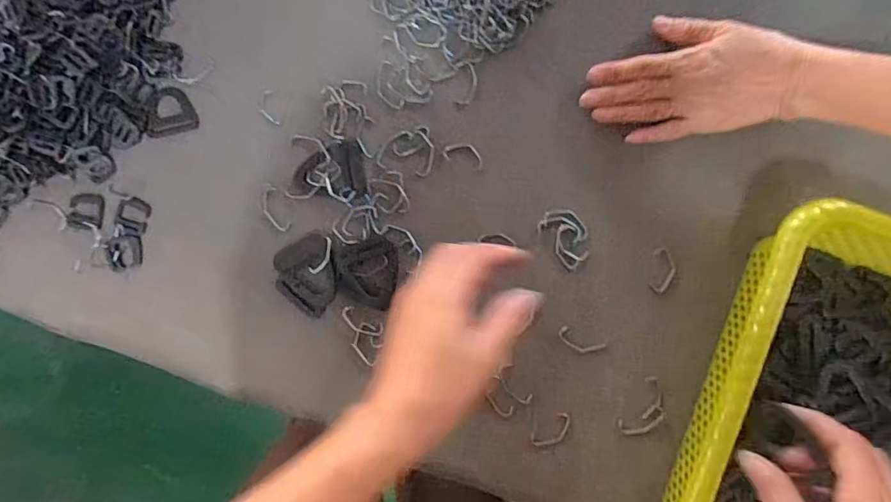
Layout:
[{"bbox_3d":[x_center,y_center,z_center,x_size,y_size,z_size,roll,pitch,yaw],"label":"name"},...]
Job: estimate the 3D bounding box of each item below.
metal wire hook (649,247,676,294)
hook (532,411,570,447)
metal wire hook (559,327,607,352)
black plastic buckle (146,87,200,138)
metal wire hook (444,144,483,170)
[{"bbox_3d":[0.188,0.017,0.432,0.020,0.004,0.039,7,92,2],"label":"metal wire hook"},{"bbox_3d":[0.094,0.159,0.441,0.040,0.004,0.020,-37,91,3],"label":"hook"},{"bbox_3d":[0.119,0.080,0.439,0.042,0.004,0.016,24,93,1],"label":"metal wire hook"},{"bbox_3d":[-0.247,-0.124,0.449,0.044,0.008,0.039,-15,92,2],"label":"black plastic buckle"},{"bbox_3d":[0.017,-0.084,0.438,0.036,0.004,0.018,19,93,1],"label":"metal wire hook"}]

